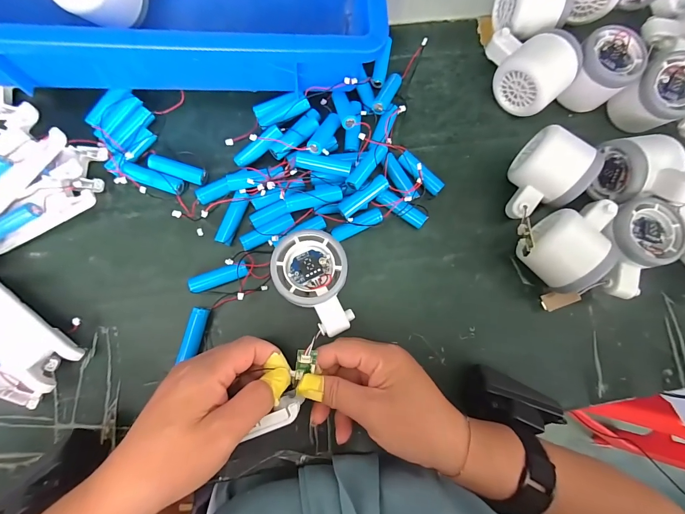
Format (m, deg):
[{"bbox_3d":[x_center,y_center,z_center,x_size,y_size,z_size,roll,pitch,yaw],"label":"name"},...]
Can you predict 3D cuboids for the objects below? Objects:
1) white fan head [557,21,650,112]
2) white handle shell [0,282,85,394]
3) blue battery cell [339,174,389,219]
[{"bbox_3d":[0.251,-0.183,0.326,0.062,0.044,0.059,1,82,-5],"label":"white fan head"},{"bbox_3d":[-0.258,0.058,0.262,0.102,0.028,0.044,38,81,1],"label":"white handle shell"},{"bbox_3d":[0.018,-0.054,0.301,0.050,0.017,0.015,-38,87,-9],"label":"blue battery cell"}]

